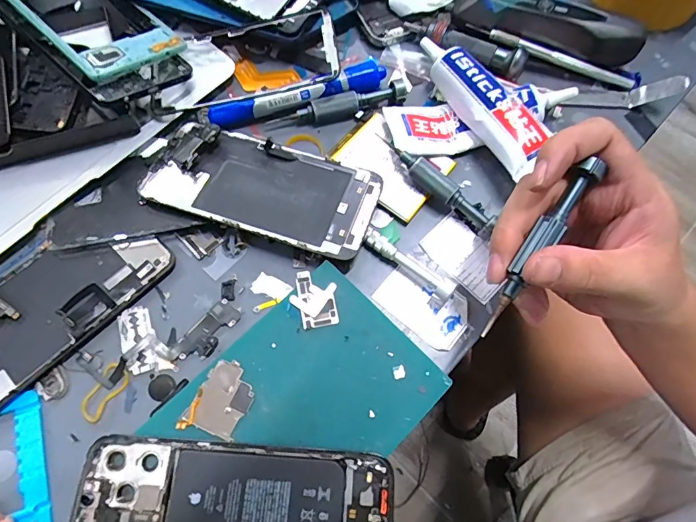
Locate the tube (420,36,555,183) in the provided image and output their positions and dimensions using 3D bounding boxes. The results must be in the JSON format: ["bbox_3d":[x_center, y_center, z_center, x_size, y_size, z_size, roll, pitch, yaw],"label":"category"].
[{"bbox_3d":[0.097,-0.119,0.322,0.033,0.026,0.133,-25,71,-11],"label":"tube"}]

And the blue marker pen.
[{"bbox_3d":[-0.036,-0.124,0.331,0.133,0.022,0.022,-21,70,-9],"label":"blue marker pen"}]

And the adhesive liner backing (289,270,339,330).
[{"bbox_3d":[-0.021,0.023,0.272,0.027,0.005,0.036,-4,68,-2],"label":"adhesive liner backing"}]

